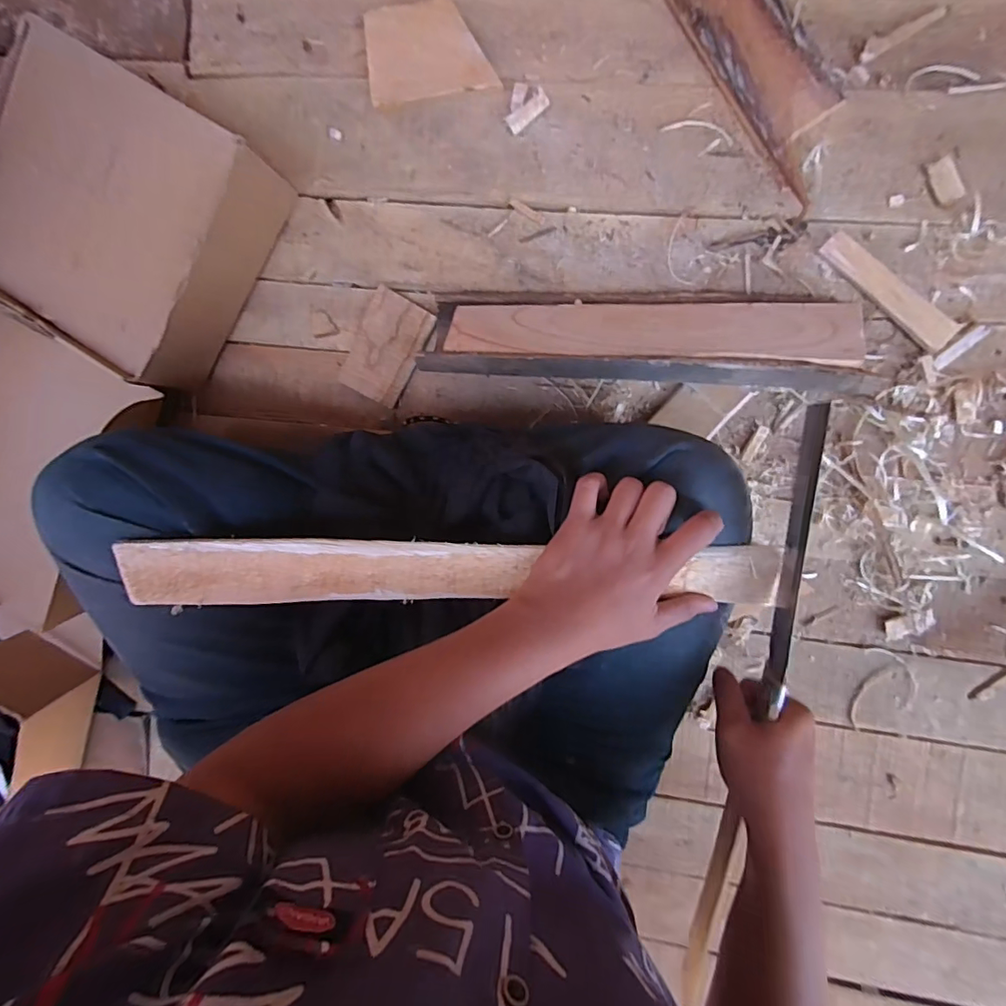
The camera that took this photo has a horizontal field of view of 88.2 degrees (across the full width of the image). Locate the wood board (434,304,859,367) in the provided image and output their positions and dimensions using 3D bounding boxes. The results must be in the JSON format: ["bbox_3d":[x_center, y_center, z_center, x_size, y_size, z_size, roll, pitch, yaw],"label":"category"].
[{"bbox_3d":[0.133,-0.166,0.494,0.374,0.012,0.062,5,74,9],"label":"wood board"}]

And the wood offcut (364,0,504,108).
[{"bbox_3d":[-0.078,-0.474,0.544,0.128,0.011,0.090,-6,94,7],"label":"wood offcut"}]

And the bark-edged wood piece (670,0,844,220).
[{"bbox_3d":[0.244,-0.442,0.505,0.079,0.019,0.295,-33,91,8],"label":"bark-edged wood piece"}]

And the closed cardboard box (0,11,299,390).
[{"bbox_3d":[-0.402,-0.293,0.540,0.254,0.107,0.249,31,98,3],"label":"closed cardboard box"}]

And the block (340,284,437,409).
[{"bbox_3d":[-0.132,-0.173,0.578,0.073,0.016,0.112,29,98,3],"label":"block"}]

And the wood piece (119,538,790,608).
[{"bbox_3d":[-0.037,0.052,0.382,0.474,0.015,0.048,0,95,0],"label":"wood piece"}]

